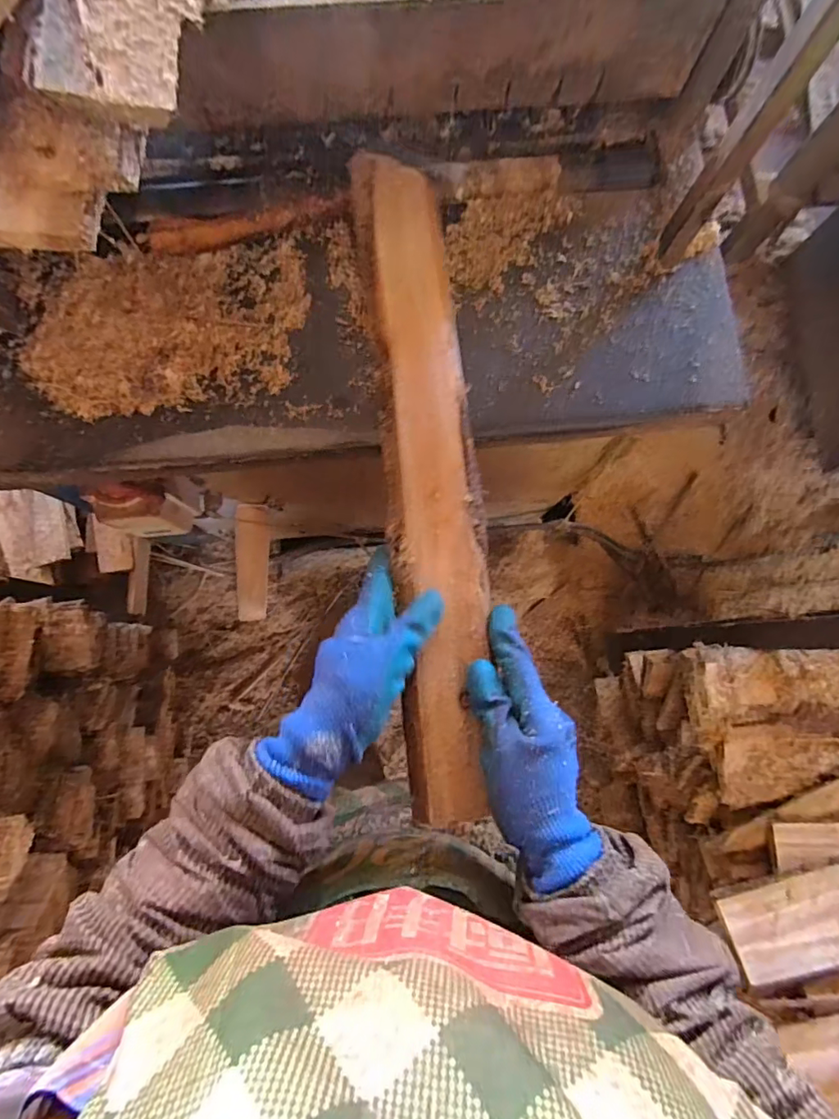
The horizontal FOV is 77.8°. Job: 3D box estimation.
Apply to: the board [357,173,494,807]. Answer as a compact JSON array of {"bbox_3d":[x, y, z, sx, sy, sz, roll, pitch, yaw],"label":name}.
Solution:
[{"bbox_3d":[0.008,-0.078,0.424,0.075,0.020,0.538,-4,80,-3],"label":"board"}]

